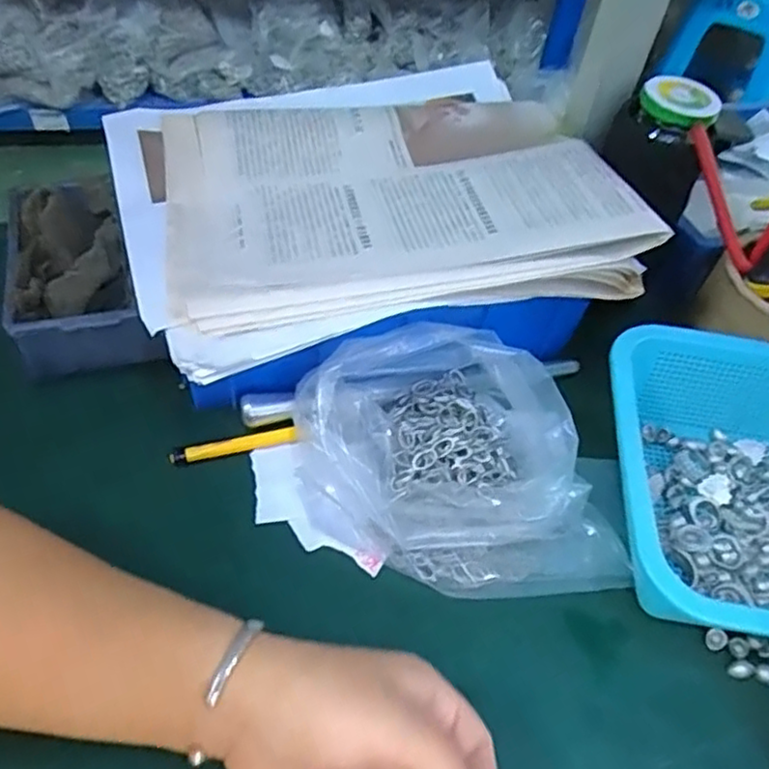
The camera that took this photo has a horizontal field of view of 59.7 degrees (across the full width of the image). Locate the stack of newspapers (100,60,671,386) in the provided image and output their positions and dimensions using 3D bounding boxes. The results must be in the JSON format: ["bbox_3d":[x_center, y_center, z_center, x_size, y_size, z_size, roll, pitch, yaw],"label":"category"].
[{"bbox_3d":[-0.013,-0.127,0.429,0.290,0.039,0.236,-15,52,-18],"label":"stack of newspapers"}]

